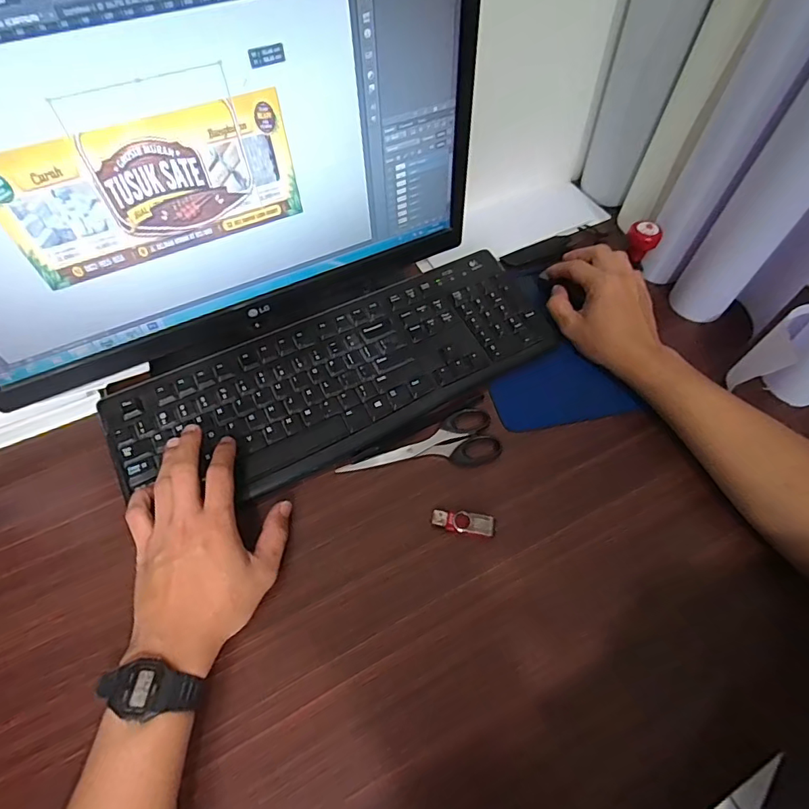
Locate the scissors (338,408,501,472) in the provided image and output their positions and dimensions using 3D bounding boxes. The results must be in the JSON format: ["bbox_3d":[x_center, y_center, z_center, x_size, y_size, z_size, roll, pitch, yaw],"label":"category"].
[{"bbox_3d":[0.019,0.050,0.444,0.149,0.007,0.056,-22,61,-14],"label":"scissors"}]

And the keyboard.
[{"bbox_3d":[-0.060,-0.032,0.476,0.432,0.031,0.158,-22,61,-14],"label":"keyboard"}]

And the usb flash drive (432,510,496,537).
[{"bbox_3d":[0.050,0.101,0.405,0.053,0.006,0.018,8,58,4],"label":"usb flash drive"}]

